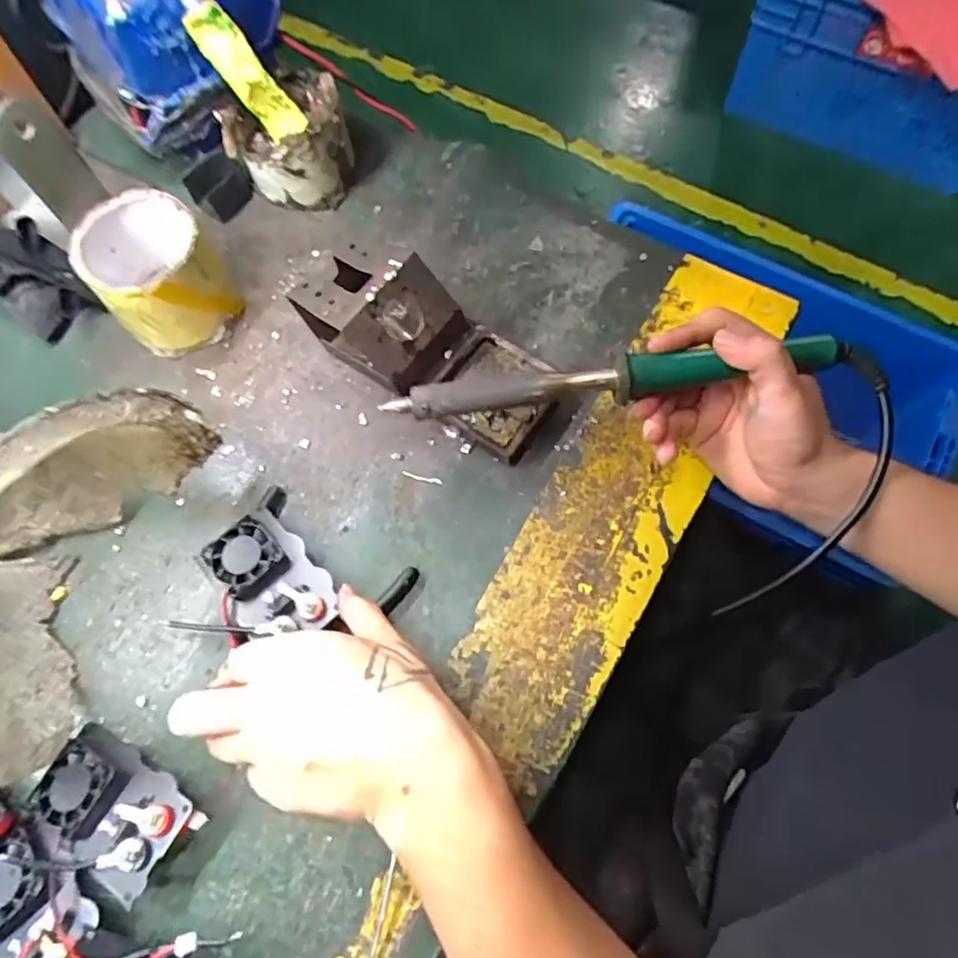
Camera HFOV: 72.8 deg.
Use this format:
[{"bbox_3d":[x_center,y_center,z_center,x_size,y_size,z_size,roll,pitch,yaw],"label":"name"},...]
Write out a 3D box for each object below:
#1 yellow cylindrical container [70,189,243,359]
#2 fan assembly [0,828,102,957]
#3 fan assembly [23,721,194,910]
[{"bbox_3d":[-0.223,-0.142,0.455,0.076,0.073,0.083,0,70,1],"label":"yellow cylindrical container"},{"bbox_3d":[-0.242,0.229,0.337,0.082,0.020,0.058,35,75,13],"label":"fan assembly"},{"bbox_3d":[-0.205,0.182,0.358,0.086,0.029,0.055,25,73,10],"label":"fan assembly"}]

